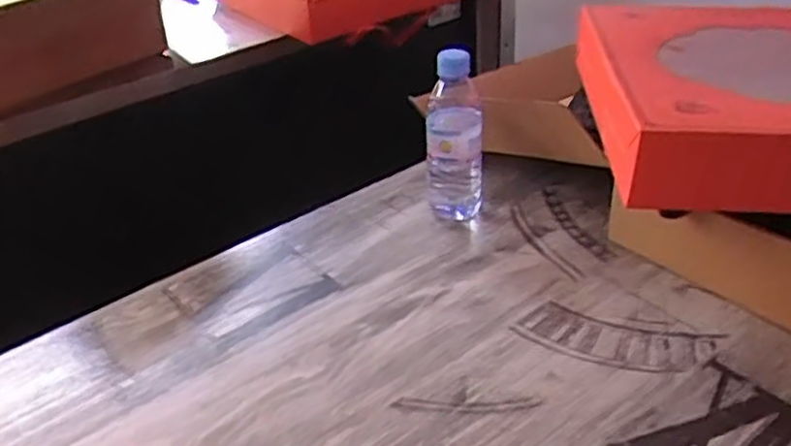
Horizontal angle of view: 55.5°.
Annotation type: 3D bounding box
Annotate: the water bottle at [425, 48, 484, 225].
[{"bbox_3d":[0.061,-0.091,0.780,0.058,0.173,0.054,-2,34,1],"label":"water bottle"}]

